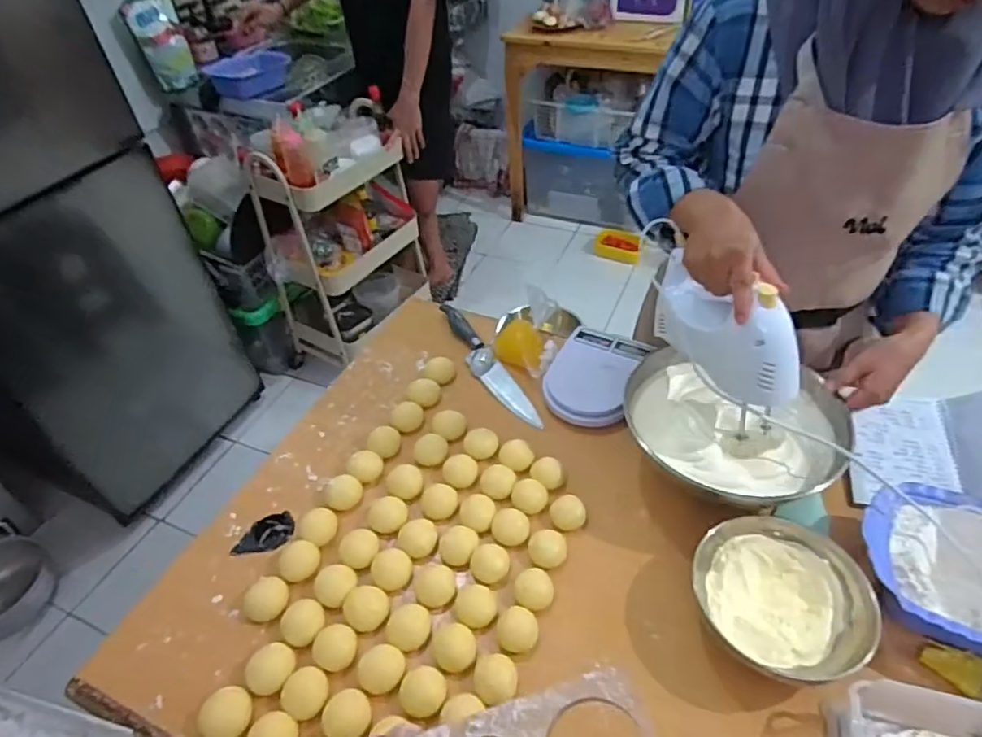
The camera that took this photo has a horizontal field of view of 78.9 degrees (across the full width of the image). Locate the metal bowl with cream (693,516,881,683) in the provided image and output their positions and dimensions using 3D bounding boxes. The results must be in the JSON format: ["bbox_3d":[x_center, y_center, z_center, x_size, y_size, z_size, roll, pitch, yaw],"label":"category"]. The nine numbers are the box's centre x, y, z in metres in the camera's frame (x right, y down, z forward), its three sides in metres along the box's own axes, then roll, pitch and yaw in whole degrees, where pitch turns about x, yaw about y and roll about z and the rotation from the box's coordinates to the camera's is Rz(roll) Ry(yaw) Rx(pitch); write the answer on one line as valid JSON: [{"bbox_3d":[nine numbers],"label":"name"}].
[{"bbox_3d":[0.298,0.236,0.621,0.164,0.064,0.141,14,48,18],"label":"metal bowl with cream"}]

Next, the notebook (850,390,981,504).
[{"bbox_3d":[0.590,0.096,0.752,0.240,0.051,0.215,-12,34,31],"label":"notebook"}]

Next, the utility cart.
[{"bbox_3d":[-0.430,-0.330,1.824,0.251,0.713,0.454,24,51,26],"label":"utility cart"}]

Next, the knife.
[{"bbox_3d":[-0.012,-0.013,0.947,0.043,0.023,0.302,-23,48,-17],"label":"knife"}]

